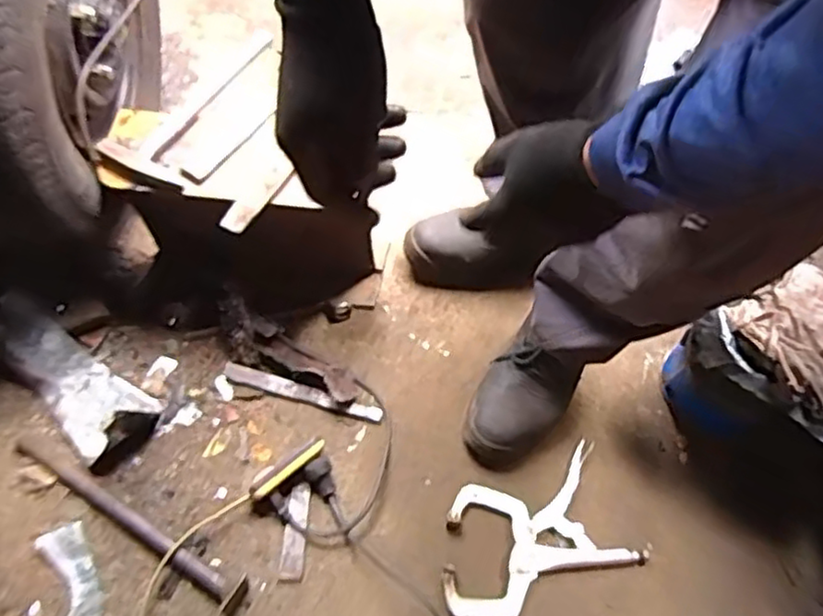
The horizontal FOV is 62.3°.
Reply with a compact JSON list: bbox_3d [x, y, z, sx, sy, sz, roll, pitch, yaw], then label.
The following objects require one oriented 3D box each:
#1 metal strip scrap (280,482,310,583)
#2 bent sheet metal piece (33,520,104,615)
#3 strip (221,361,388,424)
[{"bbox_3d":[-0.149,0.287,0.873,0.028,0.016,0.118,4,64,0],"label":"metal strip scrap"},{"bbox_3d":[-0.416,0.332,0.830,0.052,0.031,0.131,-21,66,-12],"label":"bent sheet metal piece"},{"bbox_3d":[-0.154,0.118,0.961,0.230,0.014,0.026,15,64,5],"label":"strip"}]

